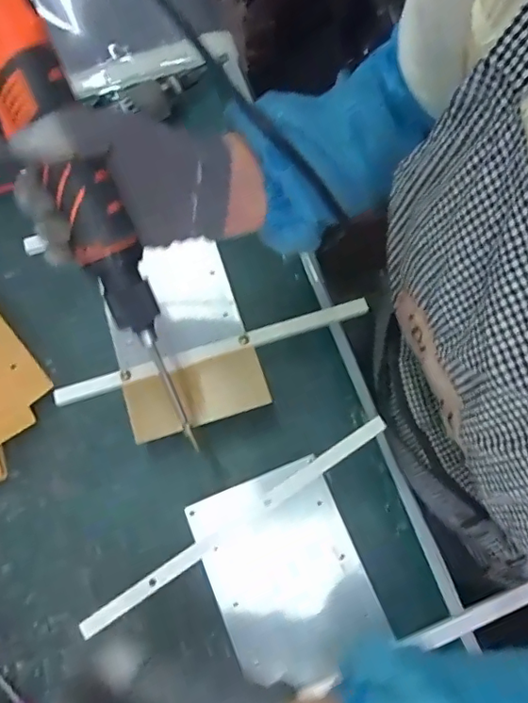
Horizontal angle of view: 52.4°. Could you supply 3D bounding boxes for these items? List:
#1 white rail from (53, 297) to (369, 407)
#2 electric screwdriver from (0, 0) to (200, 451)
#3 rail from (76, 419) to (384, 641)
[{"bbox_3d":[-0.043,-0.001,0.480,0.284,0.012,0.014,-17,73,-7],"label":"white rail"},{"bbox_3d":[-0.105,-0.080,0.330,0.042,0.043,0.302,-25,107,-9],"label":"electric screwdriver"},{"bbox_3d":[-0.018,0.136,0.433,0.282,0.013,0.014,-32,75,-11],"label":"rail"}]

